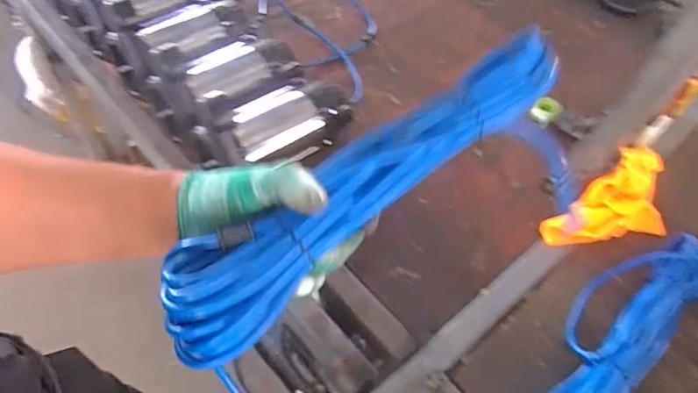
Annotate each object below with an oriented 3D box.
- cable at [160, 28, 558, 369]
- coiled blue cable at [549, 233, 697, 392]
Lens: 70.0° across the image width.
[{"bbox_3d":[0.019,-0.016,0.366,0.348,0.035,0.072,-37,65,-15],"label":"cable"},{"bbox_3d":[0.352,0.160,0.620,0.342,0.056,0.136,-27,61,-22],"label":"coiled blue cable"}]

